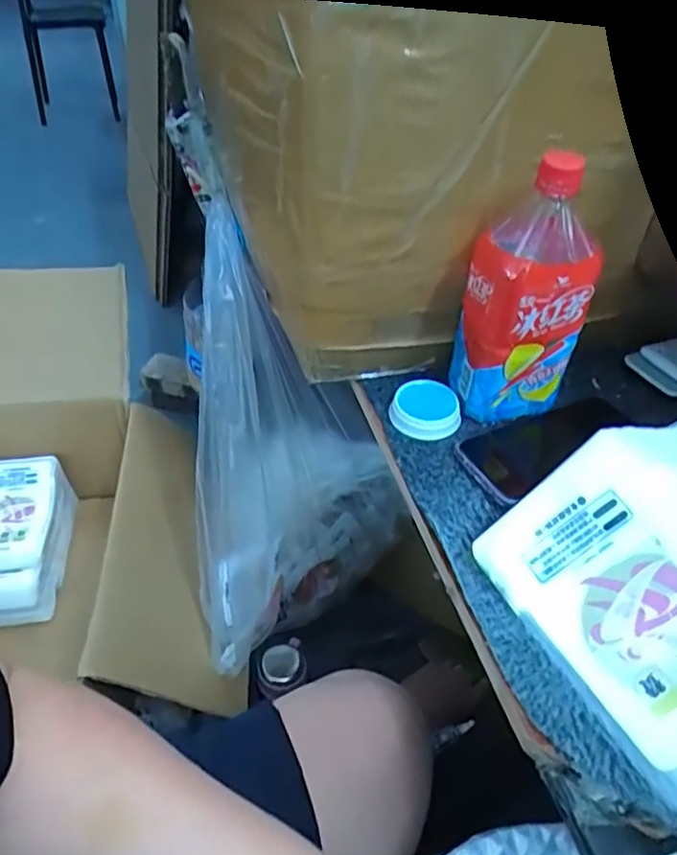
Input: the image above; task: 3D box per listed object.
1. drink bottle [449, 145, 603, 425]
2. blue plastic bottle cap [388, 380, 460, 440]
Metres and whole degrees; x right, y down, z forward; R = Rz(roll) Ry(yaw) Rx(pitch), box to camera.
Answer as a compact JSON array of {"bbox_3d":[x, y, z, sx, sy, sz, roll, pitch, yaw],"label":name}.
[{"bbox_3d":[0.146,-0.101,0.492,0.081,0.200,0.062,-12,45,-14],"label":"drink bottle"},{"bbox_3d":[0.080,-0.018,0.553,0.058,0.021,0.059,1,43,-1],"label":"blue plastic bottle cap"}]

